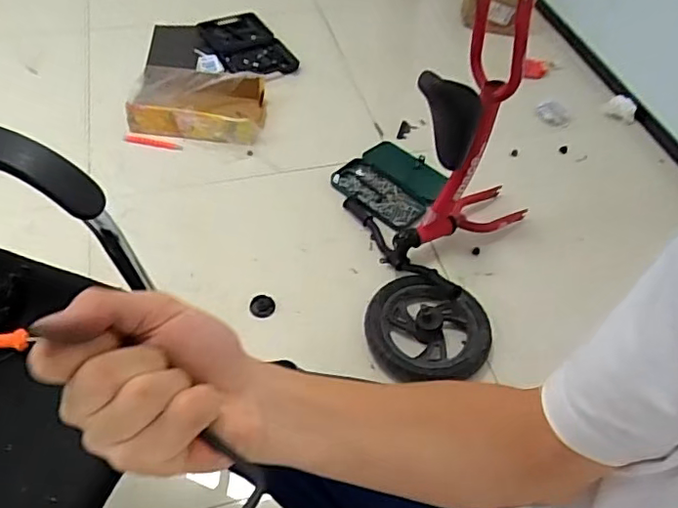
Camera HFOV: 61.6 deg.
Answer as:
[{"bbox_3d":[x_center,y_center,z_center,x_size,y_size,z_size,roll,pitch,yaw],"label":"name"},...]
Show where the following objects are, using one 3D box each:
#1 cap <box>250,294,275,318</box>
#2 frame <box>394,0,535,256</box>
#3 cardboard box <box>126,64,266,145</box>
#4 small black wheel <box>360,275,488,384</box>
[{"bbox_3d":[-0.169,0.116,1.262,0.054,0.013,0.051,2,51,-2],"label":"cap"},{"bbox_3d":[0.289,-0.225,1.192,0.282,0.537,0.324,29,56,15],"label":"frame"},{"bbox_3d":[-0.404,-0.425,1.618,0.366,0.106,0.228,0,52,-2],"label":"cardboard box"},{"bbox_3d":[0.182,0.147,1.199,0.249,0.054,0.236,2,51,-2],"label":"small black wheel"}]

